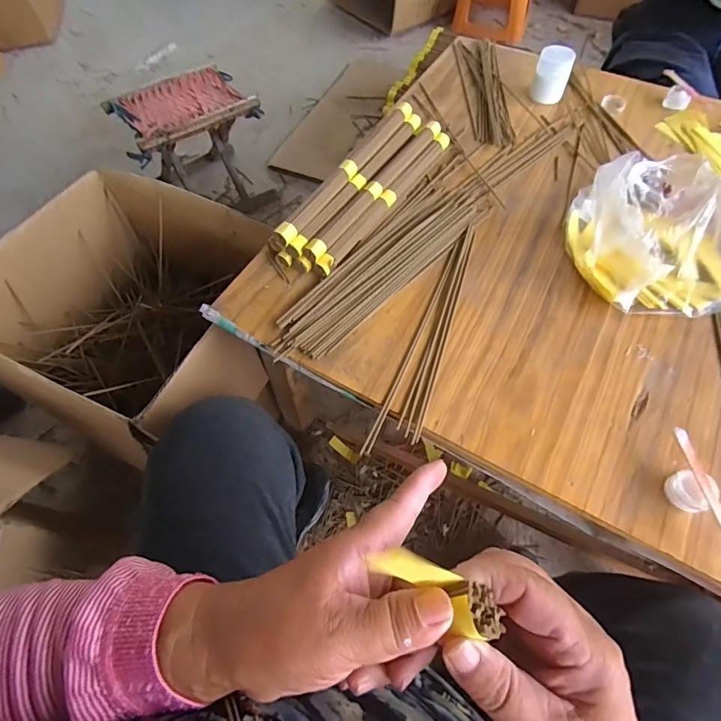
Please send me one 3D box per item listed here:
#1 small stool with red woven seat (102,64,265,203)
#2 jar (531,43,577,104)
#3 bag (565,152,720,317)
[{"bbox_3d":[-0.450,-0.590,1.186,0.333,0.260,0.256,-32,64,-15],"label":"small stool with red woven seat"},{"bbox_3d":[0.324,-0.483,0.726,0.057,0.064,0.055,15,62,11],"label":"jar"},{"bbox_3d":[0.388,-0.174,0.534,0.228,0.093,0.220,-7,60,-1],"label":"bag"}]

